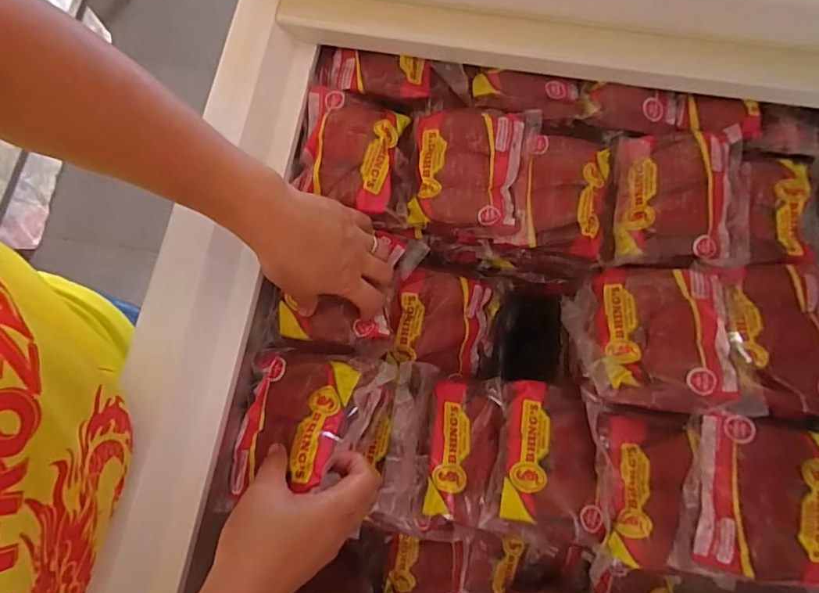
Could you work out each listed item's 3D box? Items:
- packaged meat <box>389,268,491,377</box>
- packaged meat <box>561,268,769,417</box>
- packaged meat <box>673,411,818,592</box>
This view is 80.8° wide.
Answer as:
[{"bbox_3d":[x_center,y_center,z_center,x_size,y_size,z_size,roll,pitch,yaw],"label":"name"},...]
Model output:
[{"bbox_3d":[0.031,0.026,0.485,0.096,0.032,0.096,6,74,3],"label":"packaged meat"},{"bbox_3d":[0.214,0.034,0.421,0.146,0.029,0.125,1,73,14],"label":"packaged meat"},{"bbox_3d":[0.289,0.168,0.390,0.121,0.027,0.129,12,75,5],"label":"packaged meat"}]

